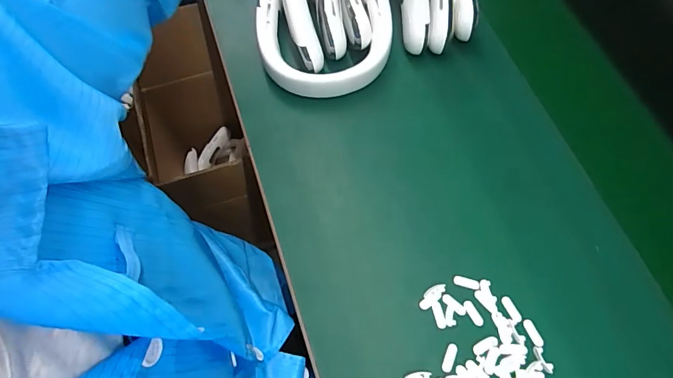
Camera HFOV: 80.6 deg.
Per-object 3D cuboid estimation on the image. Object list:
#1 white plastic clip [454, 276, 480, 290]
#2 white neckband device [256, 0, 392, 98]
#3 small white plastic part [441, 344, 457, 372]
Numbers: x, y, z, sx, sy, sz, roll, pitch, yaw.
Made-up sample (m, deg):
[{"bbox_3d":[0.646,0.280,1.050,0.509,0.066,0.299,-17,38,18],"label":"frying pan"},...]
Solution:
[{"bbox_3d":[0.146,0.105,0.443,0.028,0.004,0.011,15,69,8],"label":"white plastic clip"},{"bbox_3d":[-0.017,-0.221,0.555,0.183,0.059,0.192,-7,68,-1],"label":"white neckband device"},{"bbox_3d":[0.118,0.176,0.412,0.011,0.004,0.029,21,70,10],"label":"small white plastic part"}]

